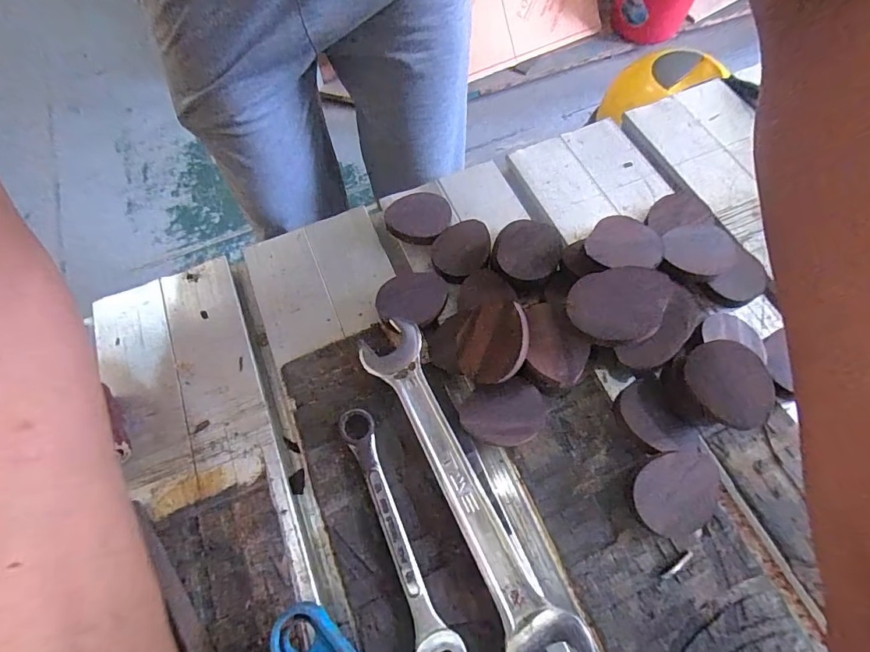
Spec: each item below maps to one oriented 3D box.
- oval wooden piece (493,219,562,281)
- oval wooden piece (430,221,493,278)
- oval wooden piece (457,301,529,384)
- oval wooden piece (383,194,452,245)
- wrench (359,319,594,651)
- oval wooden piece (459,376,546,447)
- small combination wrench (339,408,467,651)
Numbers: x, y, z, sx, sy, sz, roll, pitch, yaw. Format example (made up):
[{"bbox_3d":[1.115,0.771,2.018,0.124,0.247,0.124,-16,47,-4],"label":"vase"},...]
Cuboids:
[{"bbox_3d":[0.057,-0.047,0.275,0.039,0.006,0.049,-2,53,3],"label":"oval wooden piece"},{"bbox_3d":[0.017,-0.049,0.285,0.037,0.004,0.039,-11,65,6],"label":"oval wooden piece"},{"bbox_3d":[0.030,0.009,0.233,0.036,0.006,0.042,15,91,32],"label":"oval wooden piece"},{"bbox_3d":[-0.011,-0.072,0.298,0.041,0.015,0.033,21,68,12],"label":"oval wooden piece"},{"bbox_3d":[0.013,0.082,0.225,0.037,0.013,0.180,-27,67,-10],"label":"wrench"},{"bbox_3d":[0.036,0.048,0.240,0.043,0.011,0.033,-11,65,-3],"label":"oval wooden piece"},{"bbox_3d":[-0.021,0.102,0.220,0.022,0.009,0.128,-23,66,-8],"label":"small combination wrench"}]

